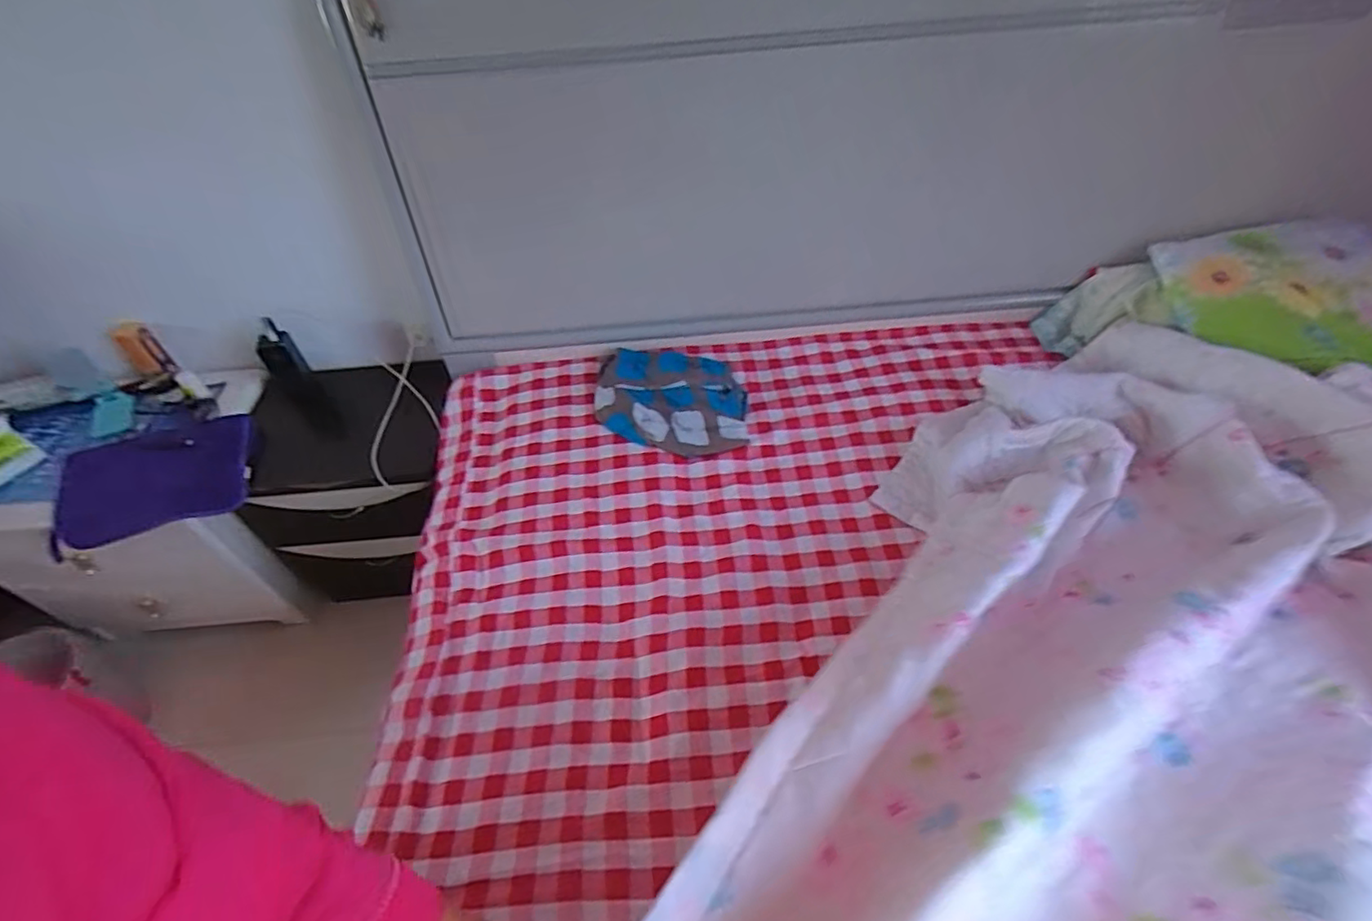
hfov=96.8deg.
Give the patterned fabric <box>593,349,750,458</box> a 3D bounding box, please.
[{"bbox_3d":[-0.029,-0.109,1.058,0.257,0.045,0.232,-2,49,4],"label":"patterned fabric"}]

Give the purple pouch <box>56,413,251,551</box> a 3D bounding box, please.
[{"bbox_3d":[-0.920,0.030,1.066,0.287,0.052,0.221,-25,52,-16],"label":"purple pouch"}]

